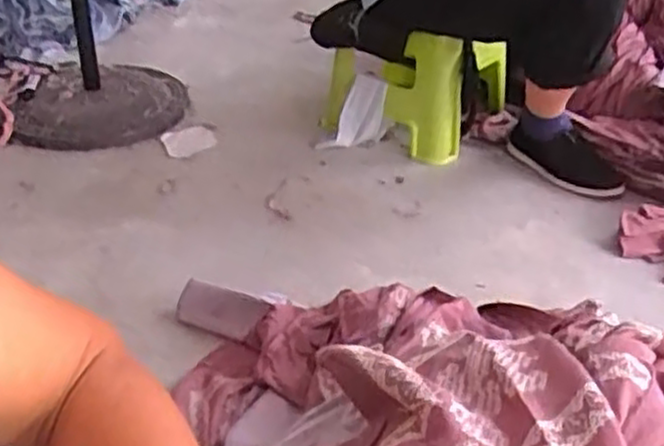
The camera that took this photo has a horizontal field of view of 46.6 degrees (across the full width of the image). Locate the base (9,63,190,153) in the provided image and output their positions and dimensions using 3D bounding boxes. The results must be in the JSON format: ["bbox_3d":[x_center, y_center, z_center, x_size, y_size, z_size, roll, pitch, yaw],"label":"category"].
[{"bbox_3d":[-0.492,-0.260,1.662,0.344,0.058,0.337,0,34,0],"label":"base"}]

